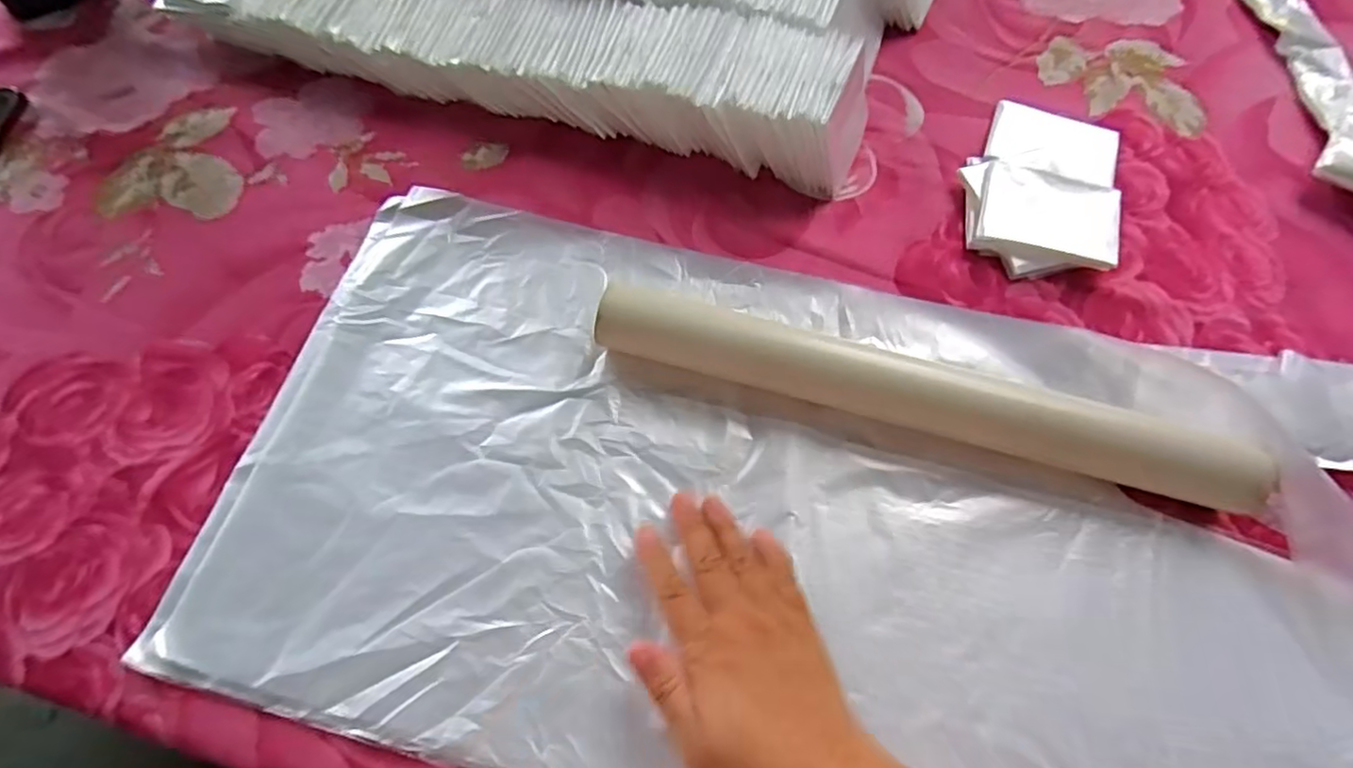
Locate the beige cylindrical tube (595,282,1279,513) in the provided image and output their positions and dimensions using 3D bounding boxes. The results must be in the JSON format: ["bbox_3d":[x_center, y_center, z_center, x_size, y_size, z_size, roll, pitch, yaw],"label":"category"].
[{"bbox_3d":[0.127,0.004,0.367,0.350,0.037,0.039,15,67,7],"label":"beige cylindrical tube"}]

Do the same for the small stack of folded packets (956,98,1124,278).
[{"bbox_3d":[0.246,-0.135,0.440,0.095,0.022,0.143,20,68,9],"label":"small stack of folded packets"}]

